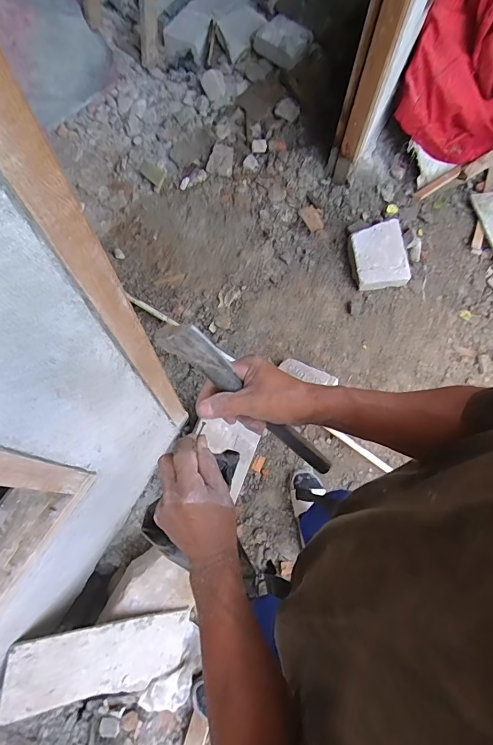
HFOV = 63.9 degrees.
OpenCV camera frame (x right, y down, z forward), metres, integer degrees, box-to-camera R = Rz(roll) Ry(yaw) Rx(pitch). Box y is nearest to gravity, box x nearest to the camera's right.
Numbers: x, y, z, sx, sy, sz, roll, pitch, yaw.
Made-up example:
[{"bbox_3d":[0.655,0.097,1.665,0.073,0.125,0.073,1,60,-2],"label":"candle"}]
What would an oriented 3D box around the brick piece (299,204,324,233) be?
[{"bbox_3d":[0.274,-0.622,1.593,0.086,0.025,0.117,-31,74,-12],"label":"brick piece"}]

